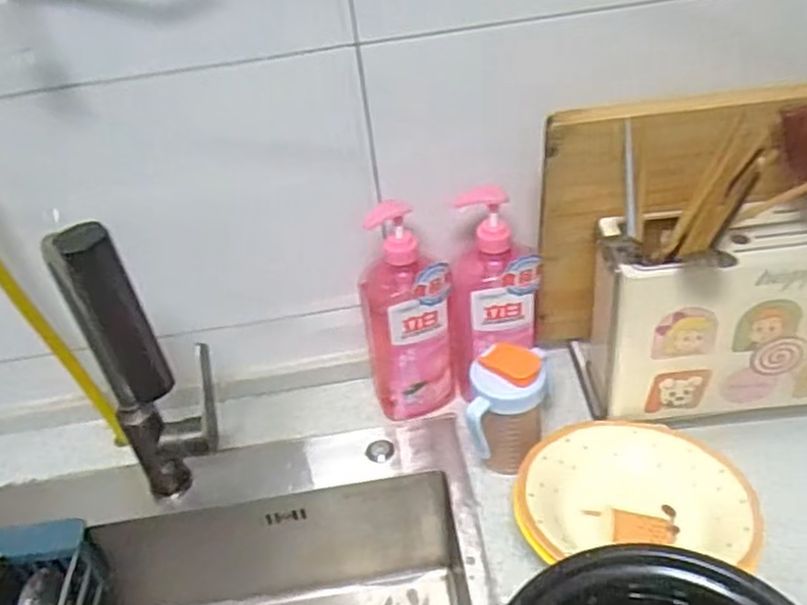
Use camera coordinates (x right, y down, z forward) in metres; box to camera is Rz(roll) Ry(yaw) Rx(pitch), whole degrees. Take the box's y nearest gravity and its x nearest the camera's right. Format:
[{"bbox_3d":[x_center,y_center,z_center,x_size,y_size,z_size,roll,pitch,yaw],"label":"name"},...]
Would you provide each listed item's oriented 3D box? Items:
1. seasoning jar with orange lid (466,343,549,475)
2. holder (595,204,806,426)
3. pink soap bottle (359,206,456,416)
[{"bbox_3d":[0.108,0.106,0.731,0.083,0.124,0.096,0,40,9],"label":"seasoning jar with orange lid"},{"bbox_3d":[0.372,0.011,0.714,0.351,0.205,0.103,-7,39,1],"label":"holder"},{"bbox_3d":[0.003,0.011,0.786,0.098,0.251,0.079,-7,39,1],"label":"pink soap bottle"}]

